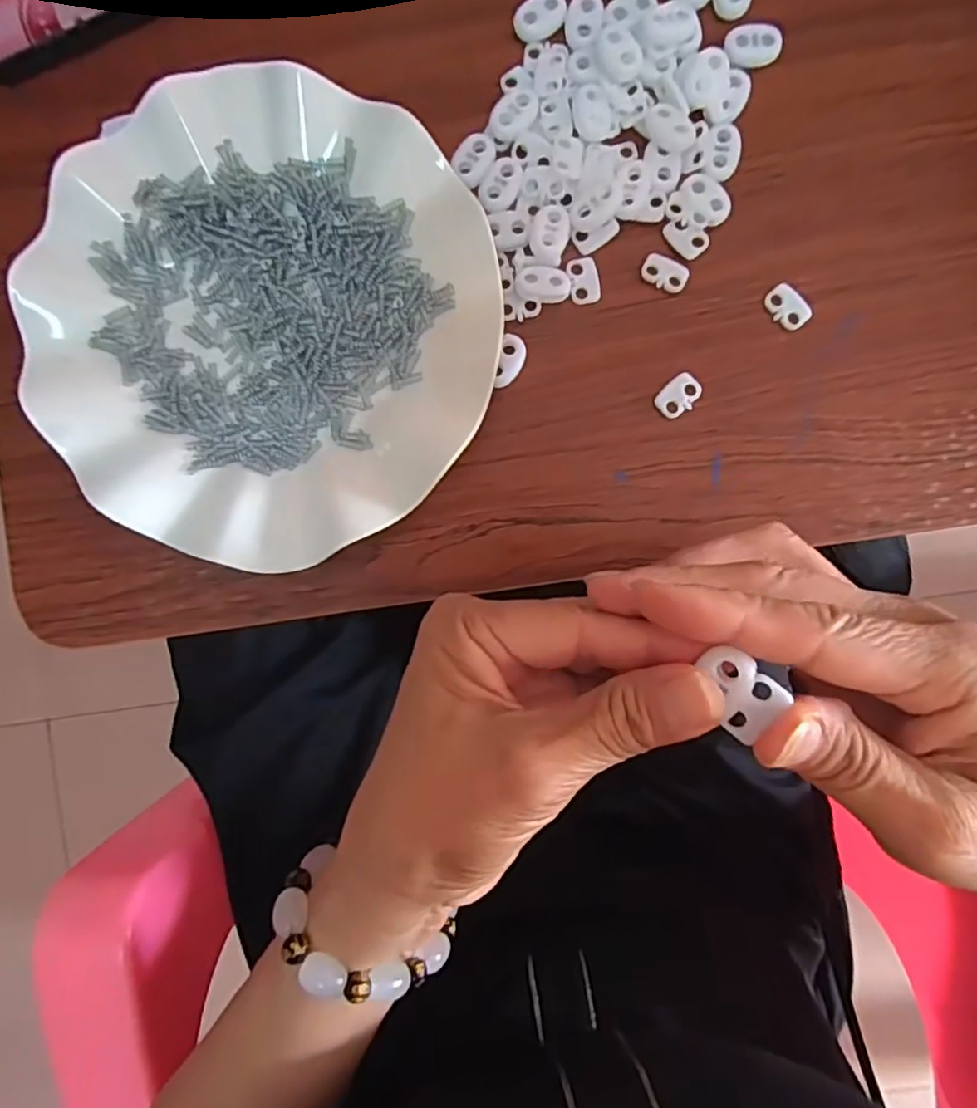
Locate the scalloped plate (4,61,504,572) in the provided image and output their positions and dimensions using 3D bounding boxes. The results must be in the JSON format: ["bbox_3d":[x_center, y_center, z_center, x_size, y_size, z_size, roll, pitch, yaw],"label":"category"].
[{"bbox_3d":[-0.089,-0.091,0.252,0.179,0.023,0.182,0,91,1],"label":"scalloped plate"}]

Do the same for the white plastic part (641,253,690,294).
[{"bbox_3d":[0.073,-0.116,0.260,0.020,0.004,0.013,21,91,0],"label":"white plastic part"}]

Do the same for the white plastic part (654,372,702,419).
[{"bbox_3d":[0.079,-0.066,0.261,0.019,0.004,0.014,-37,90,1],"label":"white plastic part"}]

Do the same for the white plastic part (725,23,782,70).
[{"bbox_3d":[0.108,-0.207,0.257,0.021,0.005,0.016,-11,91,1],"label":"white plastic part"}]

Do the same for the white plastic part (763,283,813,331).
[{"bbox_3d":[0.124,-0.102,0.259,0.014,0.004,0.019,-36,90,1],"label":"white plastic part"}]

